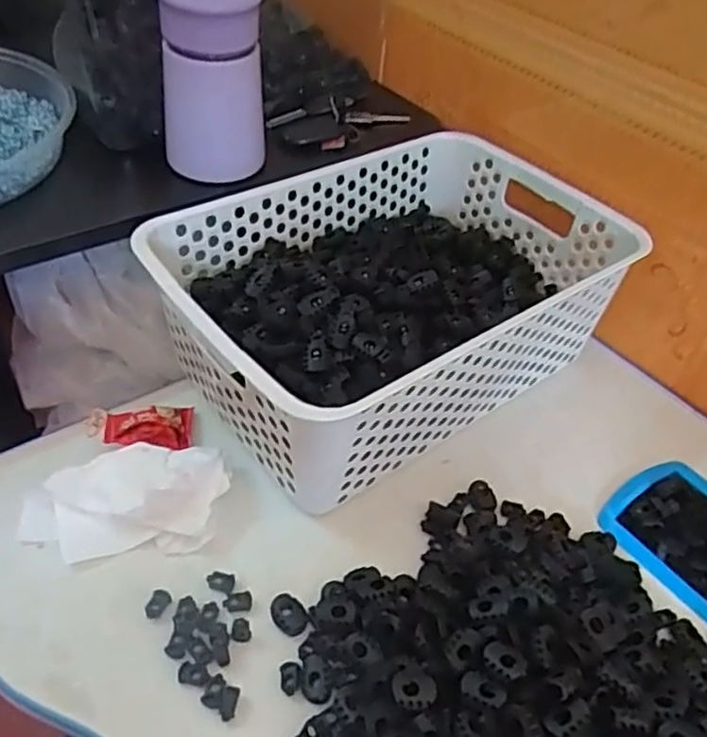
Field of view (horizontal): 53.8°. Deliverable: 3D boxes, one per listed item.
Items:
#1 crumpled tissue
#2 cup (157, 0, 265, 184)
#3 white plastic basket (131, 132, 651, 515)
[{"bbox_3d":[-0.133,0.072,0.407,0.114,0.032,0.065,-1,44,-10],"label":"crumpled tissue"},{"bbox_3d":[-0.099,-0.204,0.483,0.068,0.126,0.056,-6,45,-12],"label":"cup"},{"bbox_3d":[0.030,-0.048,0.495,0.309,0.109,0.200,-25,52,-30],"label":"white plastic basket"}]

